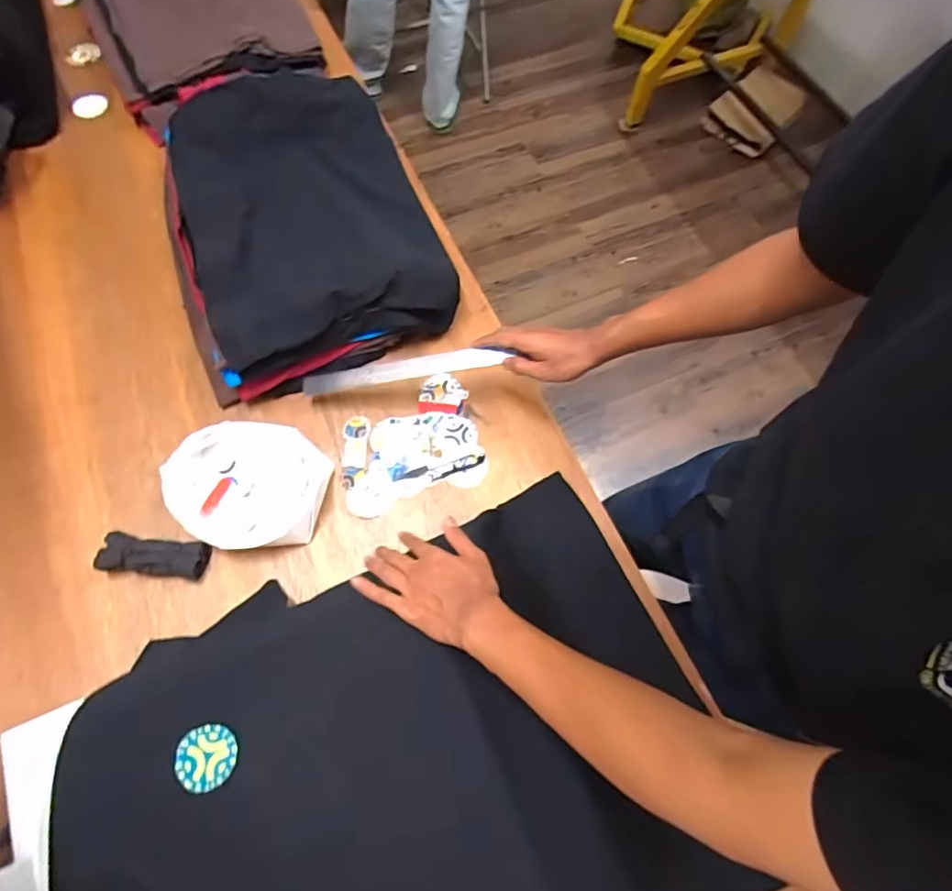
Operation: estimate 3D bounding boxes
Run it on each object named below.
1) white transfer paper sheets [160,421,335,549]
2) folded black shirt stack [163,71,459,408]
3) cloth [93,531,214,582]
[{"bbox_3d":[-0.295,0.050,0.684,0.188,0.049,0.162,-5,71,-3],"label":"white transfer paper sheets"},{"bbox_3d":[-0.283,-0.360,0.808,0.384,0.104,0.524,-21,73,-8],"label":"folded black shirt stack"},{"bbox_3d":[-0.401,0.140,0.663,0.133,0.035,0.050,6,71,1],"label":"cloth"}]

